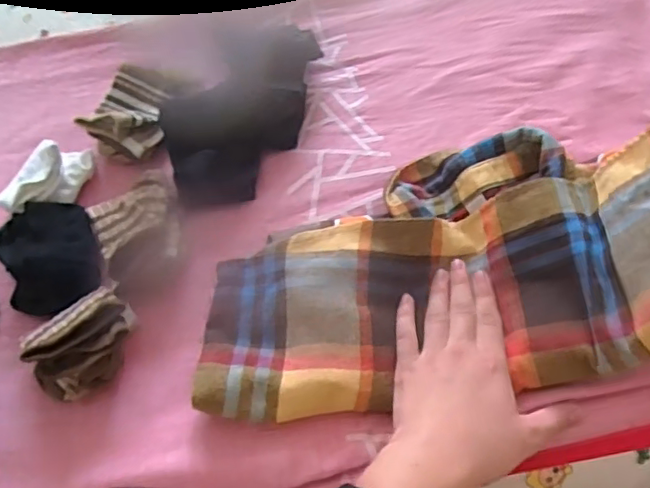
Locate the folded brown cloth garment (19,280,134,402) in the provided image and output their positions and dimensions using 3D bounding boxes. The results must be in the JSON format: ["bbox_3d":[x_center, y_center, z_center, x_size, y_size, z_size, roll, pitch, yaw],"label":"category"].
[{"bbox_3d":[-0.199,0.080,0.478,0.094,0.055,0.074,-39,67,-19],"label":"folded brown cloth garment"}]

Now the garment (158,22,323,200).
[{"bbox_3d":[-0.088,-0.141,0.602,0.110,0.067,0.220,26,64,15],"label":"garment"}]

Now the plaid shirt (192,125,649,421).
[{"bbox_3d":[0.116,-0.004,0.472,0.440,0.118,0.217,-17,57,17],"label":"plaid shirt"}]

